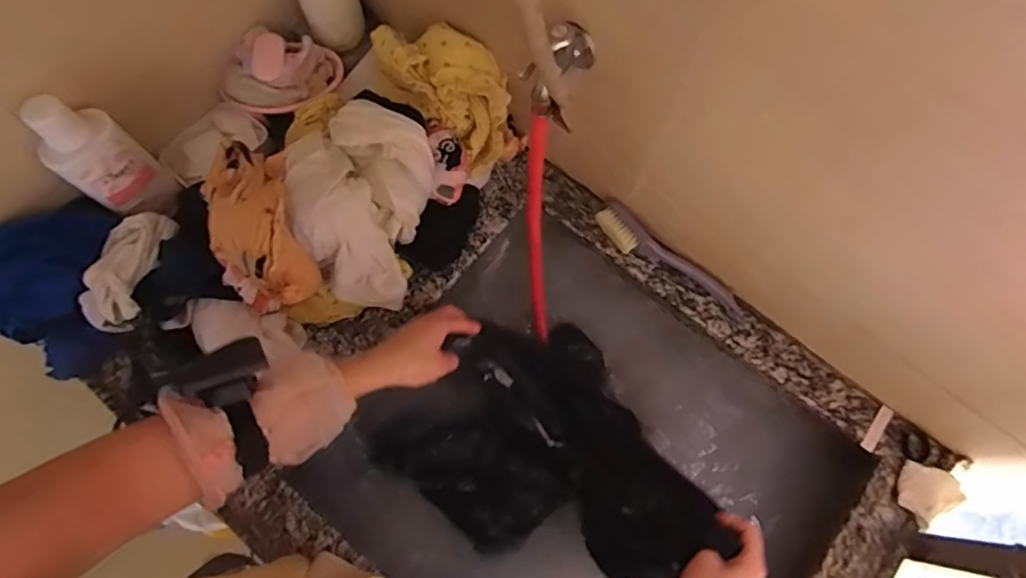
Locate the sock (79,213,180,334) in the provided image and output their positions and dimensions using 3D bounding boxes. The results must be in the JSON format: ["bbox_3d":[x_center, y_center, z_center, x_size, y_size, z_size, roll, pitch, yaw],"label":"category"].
[{"bbox_3d":[-0.424,-0.018,0.629,0.077,0.062,0.137,27,73,8],"label":"sock"}]

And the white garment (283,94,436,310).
[{"bbox_3d":[-0.176,-0.104,0.644,0.146,0.100,0.207,15,72,5],"label":"white garment"}]

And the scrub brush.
[{"bbox_3d":[0.202,-0.032,0.727,0.216,0.043,0.049,39,75,12],"label":"scrub brush"}]

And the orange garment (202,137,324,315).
[{"bbox_3d":[-0.268,-0.053,0.592,0.094,0.096,0.168,-21,73,-8],"label":"orange garment"}]

